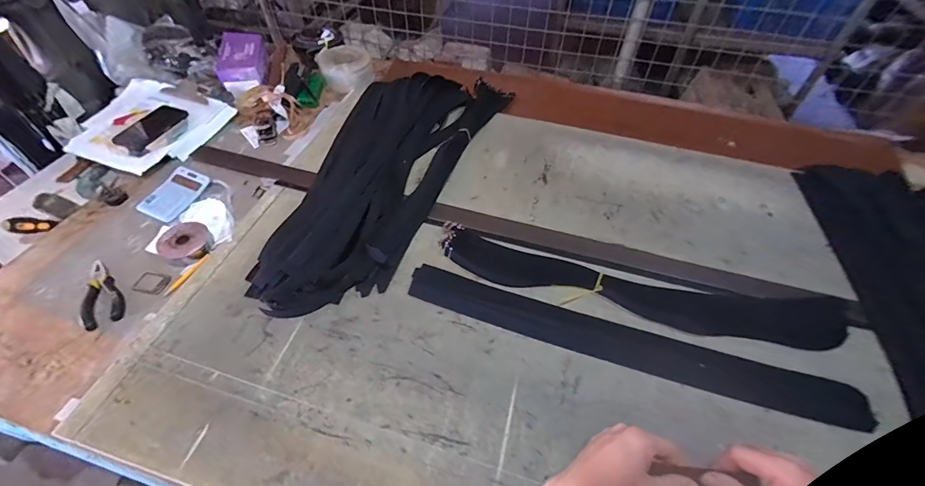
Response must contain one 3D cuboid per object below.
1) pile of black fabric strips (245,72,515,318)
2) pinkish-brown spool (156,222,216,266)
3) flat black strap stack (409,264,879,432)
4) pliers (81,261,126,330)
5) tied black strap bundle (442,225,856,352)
[{"bbox_3d":[-0.178,-0.200,0.927,0.314,0.054,0.830,19,53,14],"label":"pile of black fabric strips"},{"bbox_3d":[-0.568,-0.005,0.815,0.095,0.027,0.104,2,55,-3],"label":"pinkish-brown spool"},{"bbox_3d":[0.274,0.174,0.699,0.762,0.010,0.079,15,55,10],"label":"flat black strap stack"},{"bbox_3d":[-0.678,0.089,0.743,0.060,0.020,0.147,-29,57,-22],"label":"pliers"},{"bbox_3d":[0.333,0.093,0.764,0.751,0.042,0.118,13,55,5],"label":"tied black strap bundle"}]

